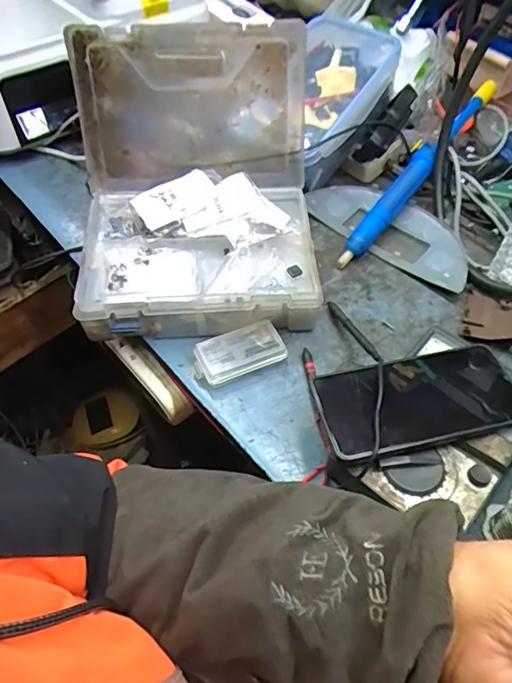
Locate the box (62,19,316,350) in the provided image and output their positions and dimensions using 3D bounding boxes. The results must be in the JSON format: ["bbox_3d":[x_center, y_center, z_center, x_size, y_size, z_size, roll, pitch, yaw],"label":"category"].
[{"bbox_3d":[-0.057,-0.148,0.491,0.232,0.200,0.228,-5,54,-4],"label":"box"}]

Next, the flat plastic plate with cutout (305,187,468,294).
[{"bbox_3d":[0.157,-0.131,0.589,0.207,0.021,0.086,33,59,21],"label":"flat plastic plate with cutout"}]

